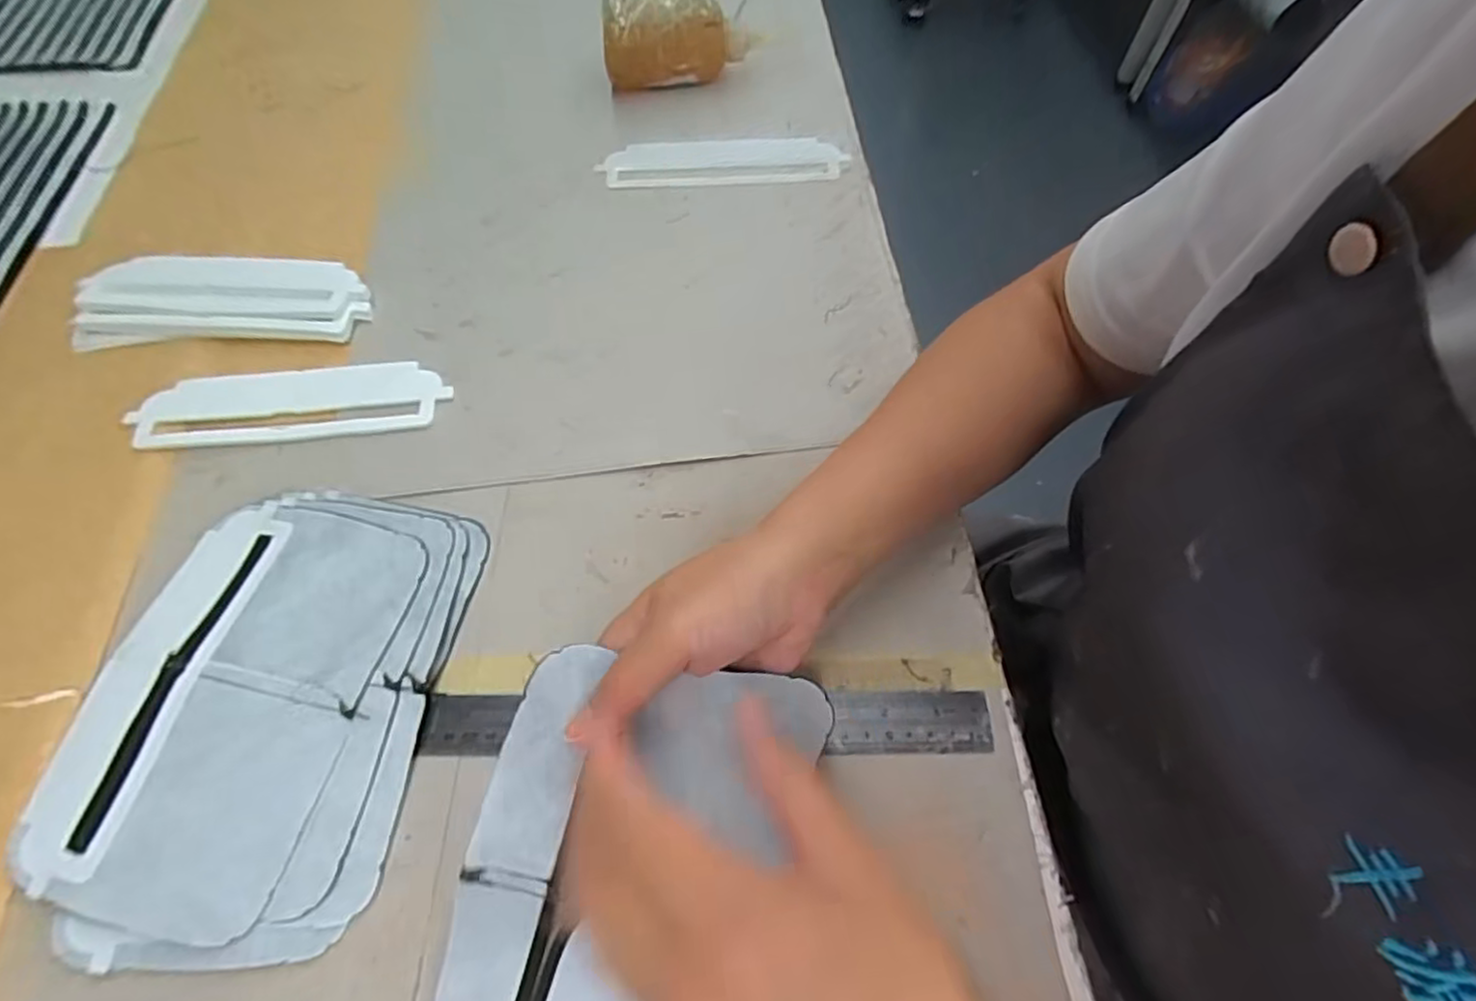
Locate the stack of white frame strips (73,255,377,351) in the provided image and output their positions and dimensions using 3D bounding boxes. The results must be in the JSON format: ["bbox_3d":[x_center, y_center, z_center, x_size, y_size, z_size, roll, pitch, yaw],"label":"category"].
[{"bbox_3d":[-0.349,-0.138,0.470,0.192,0.014,0.069,-2,61,-1],"label":"stack of white frame strips"}]

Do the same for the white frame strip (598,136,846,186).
[{"bbox_3d":[-0.011,-0.269,0.546,0.188,0.009,0.052,2,61,1],"label":"white frame strip"}]

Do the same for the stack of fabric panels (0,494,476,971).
[{"bbox_3d":[-0.237,0.096,0.342,0.165,0.017,0.221,6,61,4],"label":"stack of fabric panels"}]

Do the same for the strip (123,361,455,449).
[{"bbox_3d":[-0.279,-0.063,0.433,0.188,0.004,0.054,-4,61,-2],"label":"strip"}]

